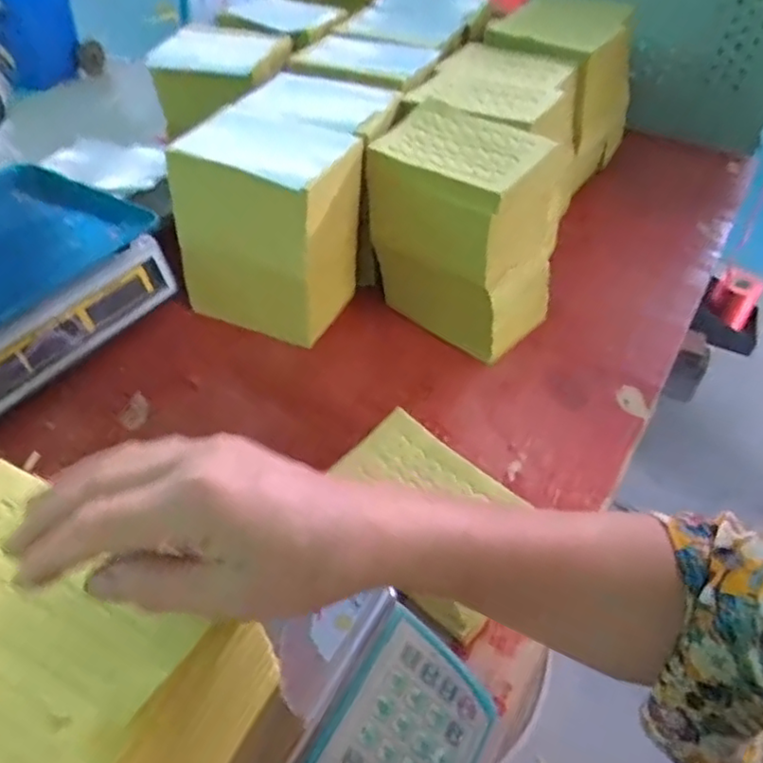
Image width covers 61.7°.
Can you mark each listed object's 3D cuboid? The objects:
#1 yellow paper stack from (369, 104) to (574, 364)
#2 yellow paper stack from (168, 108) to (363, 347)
[{"bbox_3d":[0.095,-0.167,0.715,0.189,0.202,0.131,32,52,25],"label":"yellow paper stack"},{"bbox_3d":[-0.122,-0.164,0.709,0.182,0.199,0.127,20,47,15],"label":"yellow paper stack"}]

